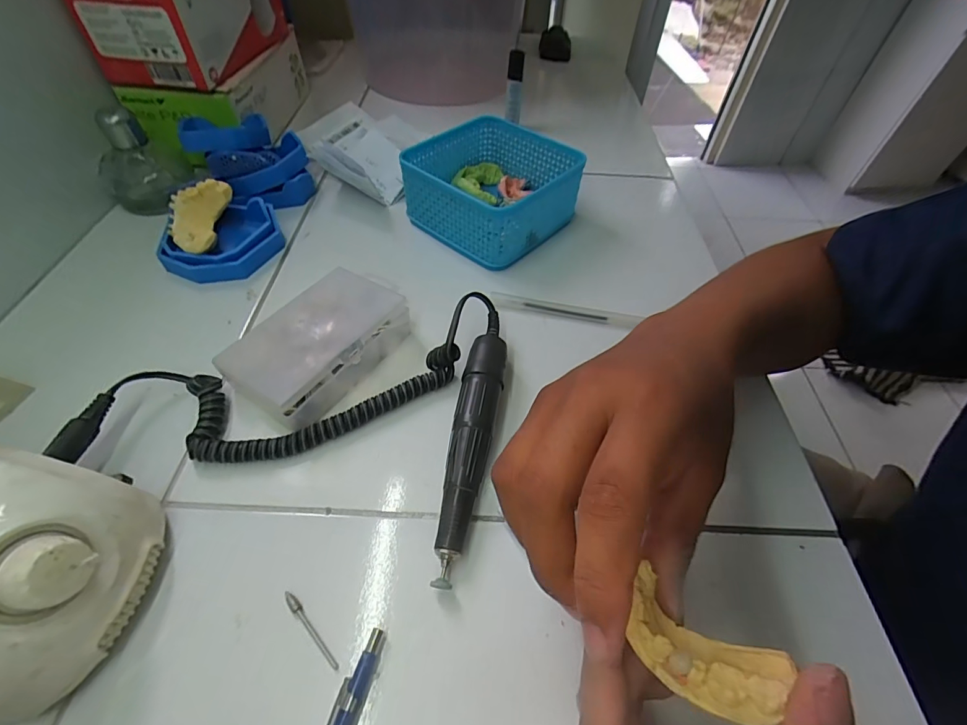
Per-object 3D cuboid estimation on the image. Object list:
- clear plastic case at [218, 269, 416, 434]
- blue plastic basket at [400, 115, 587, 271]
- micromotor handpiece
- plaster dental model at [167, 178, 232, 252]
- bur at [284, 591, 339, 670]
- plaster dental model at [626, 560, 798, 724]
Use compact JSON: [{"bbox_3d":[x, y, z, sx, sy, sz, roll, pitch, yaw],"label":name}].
[{"bbox_3d":[-0.114,-0.012,0.306,0.070,0.035,0.117,29,56,19],"label":"clear plastic case"},{"bbox_3d":[0.009,-0.166,0.413,0.130,0.065,0.128,36,59,24],"label":"blue plastic basket"},{"bbox_3d":[-0.007,0.043,0.274,0.026,0.028,0.177,9,52,5],"label":"micromotor handpiece"},{"bbox_3d":[-0.245,-0.124,0.363,0.051,0.033,0.056,10,53,5],"label":"plaster dental model"},{"bbox_3d":[-0.087,0.134,0.217,0.045,0.005,0.004,38,60,23],"label":"bur"},{"bbox_3d":[0.072,0.097,0.146,0.046,0.021,0.031,35,59,21],"label":"plaster dental model"}]

